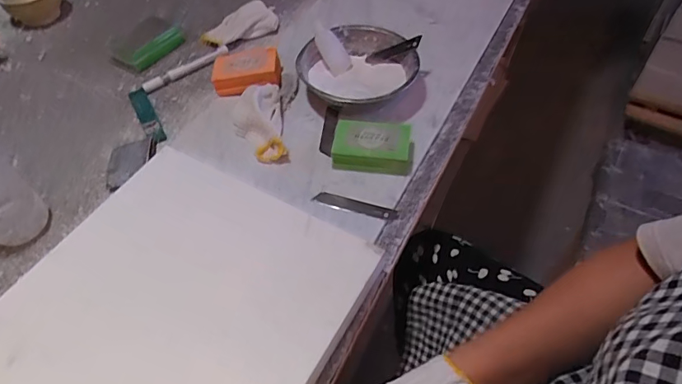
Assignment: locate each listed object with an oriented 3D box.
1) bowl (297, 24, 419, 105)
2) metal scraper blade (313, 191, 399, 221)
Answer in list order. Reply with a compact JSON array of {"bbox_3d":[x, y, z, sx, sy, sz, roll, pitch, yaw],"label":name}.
[{"bbox_3d":[0.024,-0.161,0.668,0.158,0.070,0.144,-1,52,1],"label":"bowl"},{"bbox_3d":[0.017,0.017,0.565,0.100,0.006,0.017,13,67,8],"label":"metal scraper blade"}]

